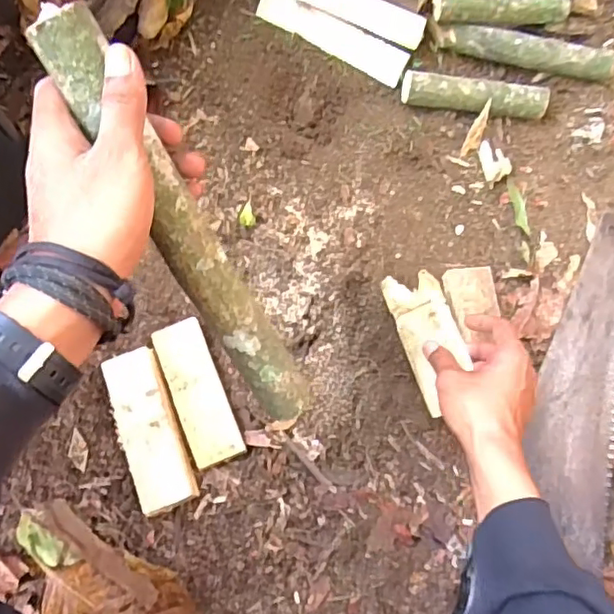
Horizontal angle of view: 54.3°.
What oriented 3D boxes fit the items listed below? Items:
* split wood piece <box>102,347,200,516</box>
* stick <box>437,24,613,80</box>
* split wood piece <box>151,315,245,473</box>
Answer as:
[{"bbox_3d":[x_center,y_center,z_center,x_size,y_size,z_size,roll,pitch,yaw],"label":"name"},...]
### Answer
[{"bbox_3d":[-0.157,0.120,0.592,0.057,0.025,0.154,-21,69,-9],"label":"split wood piece"},{"bbox_3d":[0.260,-0.306,0.714,0.205,0.032,0.027,9,67,3],"label":"stick"},{"bbox_3d":[-0.112,0.085,0.612,0.050,0.010,0.151,-21,69,-10],"label":"split wood piece"}]

